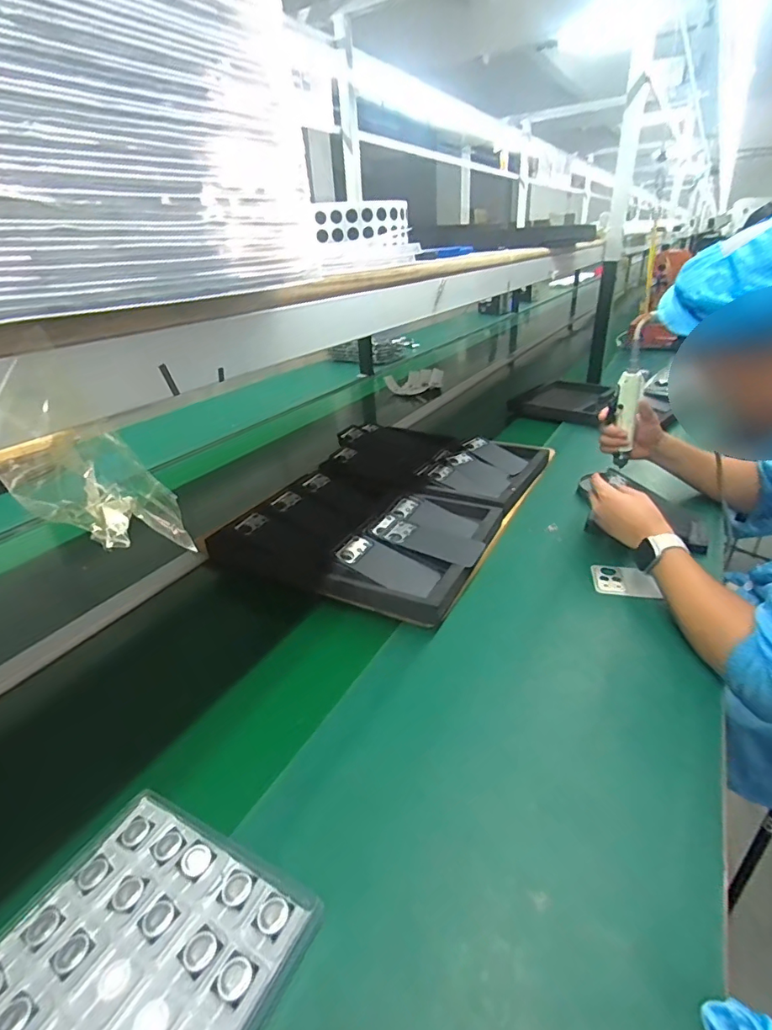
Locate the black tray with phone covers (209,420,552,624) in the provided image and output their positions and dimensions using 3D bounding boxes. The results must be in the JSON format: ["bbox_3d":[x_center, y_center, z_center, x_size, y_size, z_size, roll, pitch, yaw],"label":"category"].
[{"bbox_3d":[0.025,-0.039,0.959,0.430,0.065,0.624,13,32,27],"label":"black tray with phone covers"}]

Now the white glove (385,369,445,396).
[{"bbox_3d":[0.105,-0.483,1.814,0.167,0.055,0.204,17,35,31],"label":"white glove"}]

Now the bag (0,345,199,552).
[{"bbox_3d":[-0.168,-0.023,0.273,0.017,0.127,0.069,-16,25,29],"label":"bag"}]

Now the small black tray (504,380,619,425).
[{"bbox_3d":[0.535,-0.337,1.468,0.260,0.054,0.252,22,37,39],"label":"small black tray"}]

